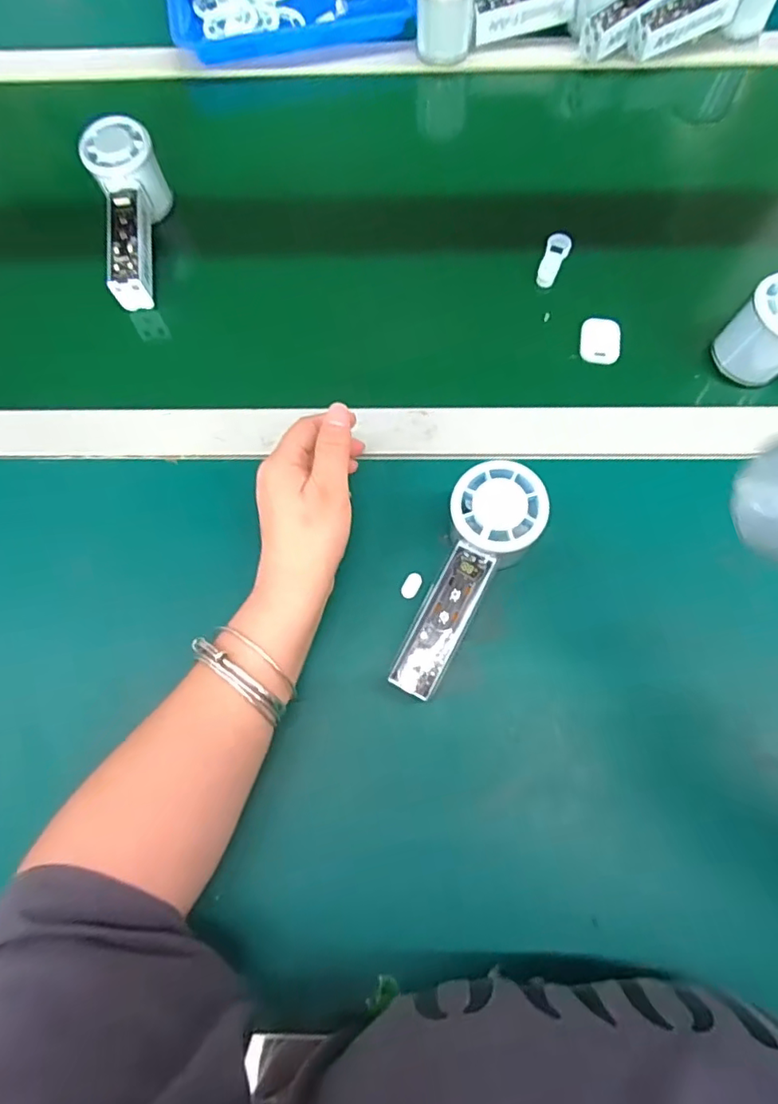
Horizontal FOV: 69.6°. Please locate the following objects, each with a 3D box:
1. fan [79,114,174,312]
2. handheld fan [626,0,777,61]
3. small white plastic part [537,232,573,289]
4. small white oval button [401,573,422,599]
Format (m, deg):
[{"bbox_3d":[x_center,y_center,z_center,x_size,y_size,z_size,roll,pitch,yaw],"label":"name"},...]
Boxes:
[{"bbox_3d":[-0.224,-0.281,0.483,0.051,0.071,0.157,0,86,5],"label":"fan"},{"bbox_3d":[0.305,-0.525,0.544,0.152,0.066,0.048,-20,70,8],"label":"handheld fan"},{"bbox_3d":[0.140,-0.246,0.473,0.020,0.013,0.049,16,70,7],"label":"small white plastic part"},{"bbox_3d":[0.016,0.022,0.380,0.010,0.004,0.018,26,72,10],"label":"small white oval button"}]

